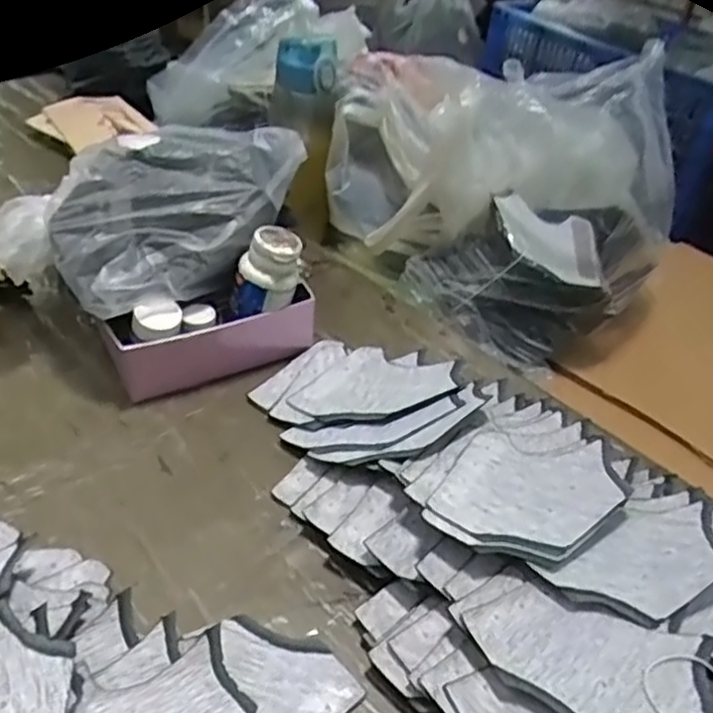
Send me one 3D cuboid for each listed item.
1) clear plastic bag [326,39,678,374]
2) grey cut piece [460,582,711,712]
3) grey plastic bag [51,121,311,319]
[{"bbox_3d":[0.128,-0.191,0.732,0.348,0.235,0.214,35,46,30],"label":"clear plastic bag"},{"bbox_3d":[0.131,0.172,0.409,0.132,0.008,0.072,16,38,5],"label":"grey cut piece"},{"bbox_3d":[-0.138,-0.124,0.587,0.220,0.088,0.115,-22,48,-33],"label":"grey plastic bag"}]

